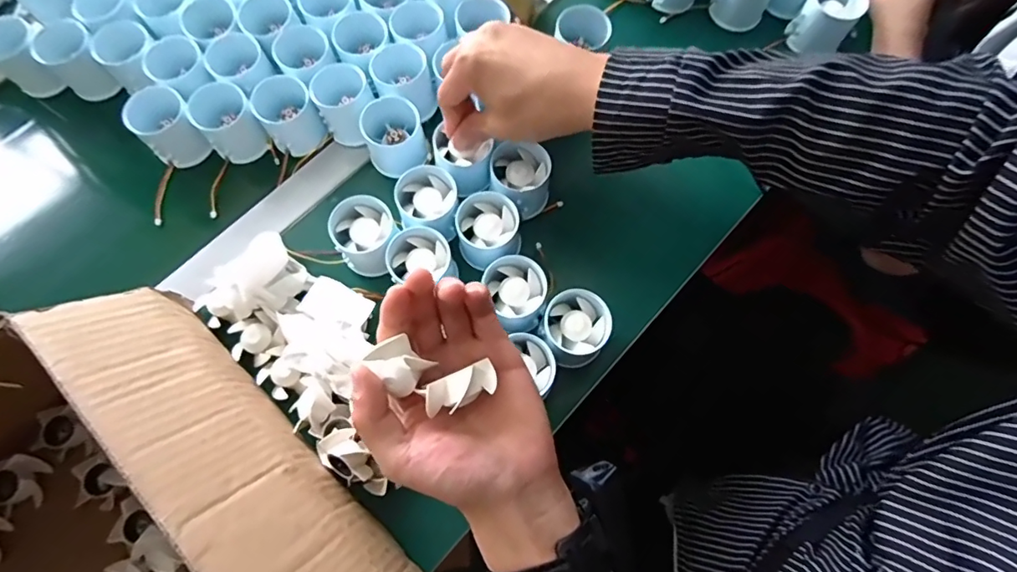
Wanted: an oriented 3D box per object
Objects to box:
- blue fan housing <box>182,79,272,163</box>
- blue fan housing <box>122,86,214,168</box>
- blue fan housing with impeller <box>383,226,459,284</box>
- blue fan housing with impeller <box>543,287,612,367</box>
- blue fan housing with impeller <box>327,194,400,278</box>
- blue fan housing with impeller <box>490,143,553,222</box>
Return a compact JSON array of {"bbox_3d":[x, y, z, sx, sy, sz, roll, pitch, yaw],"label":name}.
[{"bbox_3d":[-0.263,-0.154,0.479,0.051,0.046,0.057,-34,75,-10],"label":"blue fan housing"},{"bbox_3d":[-0.314,-0.148,0.472,0.049,0.054,0.045,0,72,0],"label":"blue fan housing"},{"bbox_3d":[-0.071,-0.019,0.420,0.053,0.039,0.051,-8,72,-2],"label":"blue fan housing with impeller"},{"bbox_3d":[0.053,0.035,0.413,0.051,0.048,0.053,0,72,0],"label":"blue fan housing with impeller"},{"bbox_3d":[-0.119,-0.041,0.431,0.051,0.044,0.055,0,72,0],"label":"blue fan housing with impeller"},{"bbox_3d":[0.011,-0.094,0.447,0.050,0.044,0.053,8,72,3],"label":"blue fan housing with impeller"}]

